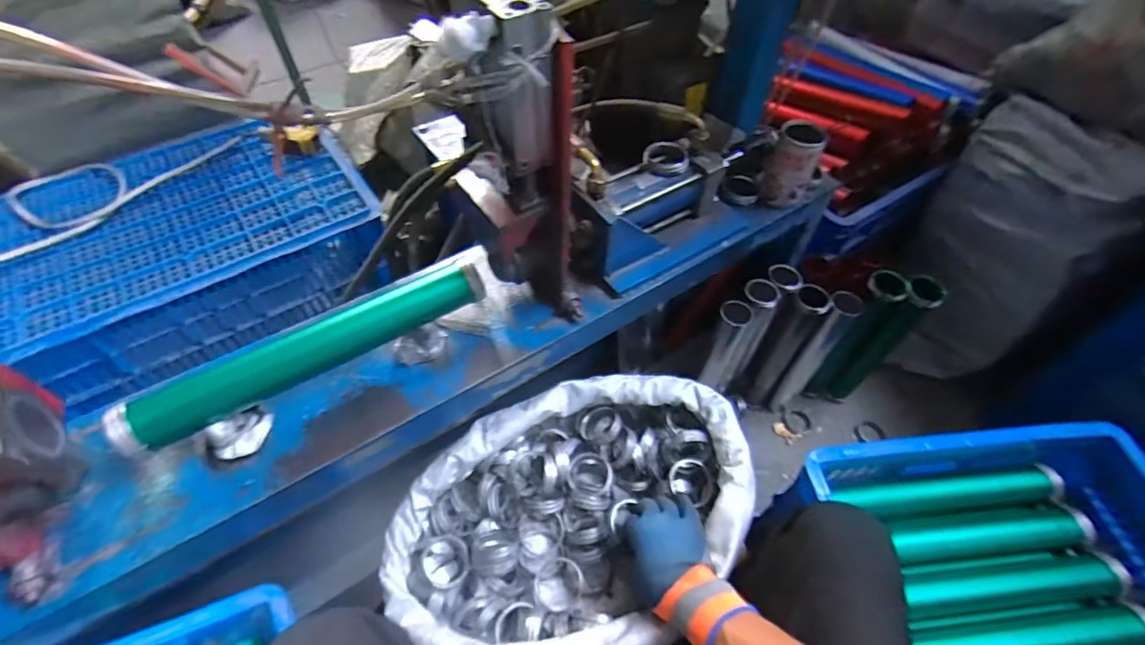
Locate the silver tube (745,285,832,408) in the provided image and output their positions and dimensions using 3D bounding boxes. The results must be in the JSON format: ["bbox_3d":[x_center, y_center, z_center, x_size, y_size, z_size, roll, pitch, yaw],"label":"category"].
[{"bbox_3d":[0.391,0.059,0.924,0.064,0.321,0.045,33,58,21],"label":"silver tube"}]

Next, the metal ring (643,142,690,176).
[{"bbox_3d":[0.127,-0.222,0.658,0.060,0.021,0.060,1,53,-1],"label":"metal ring"}]

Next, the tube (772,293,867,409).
[{"bbox_3d":[0.448,0.062,0.909,0.052,0.323,0.055,38,60,24],"label":"tube"}]

